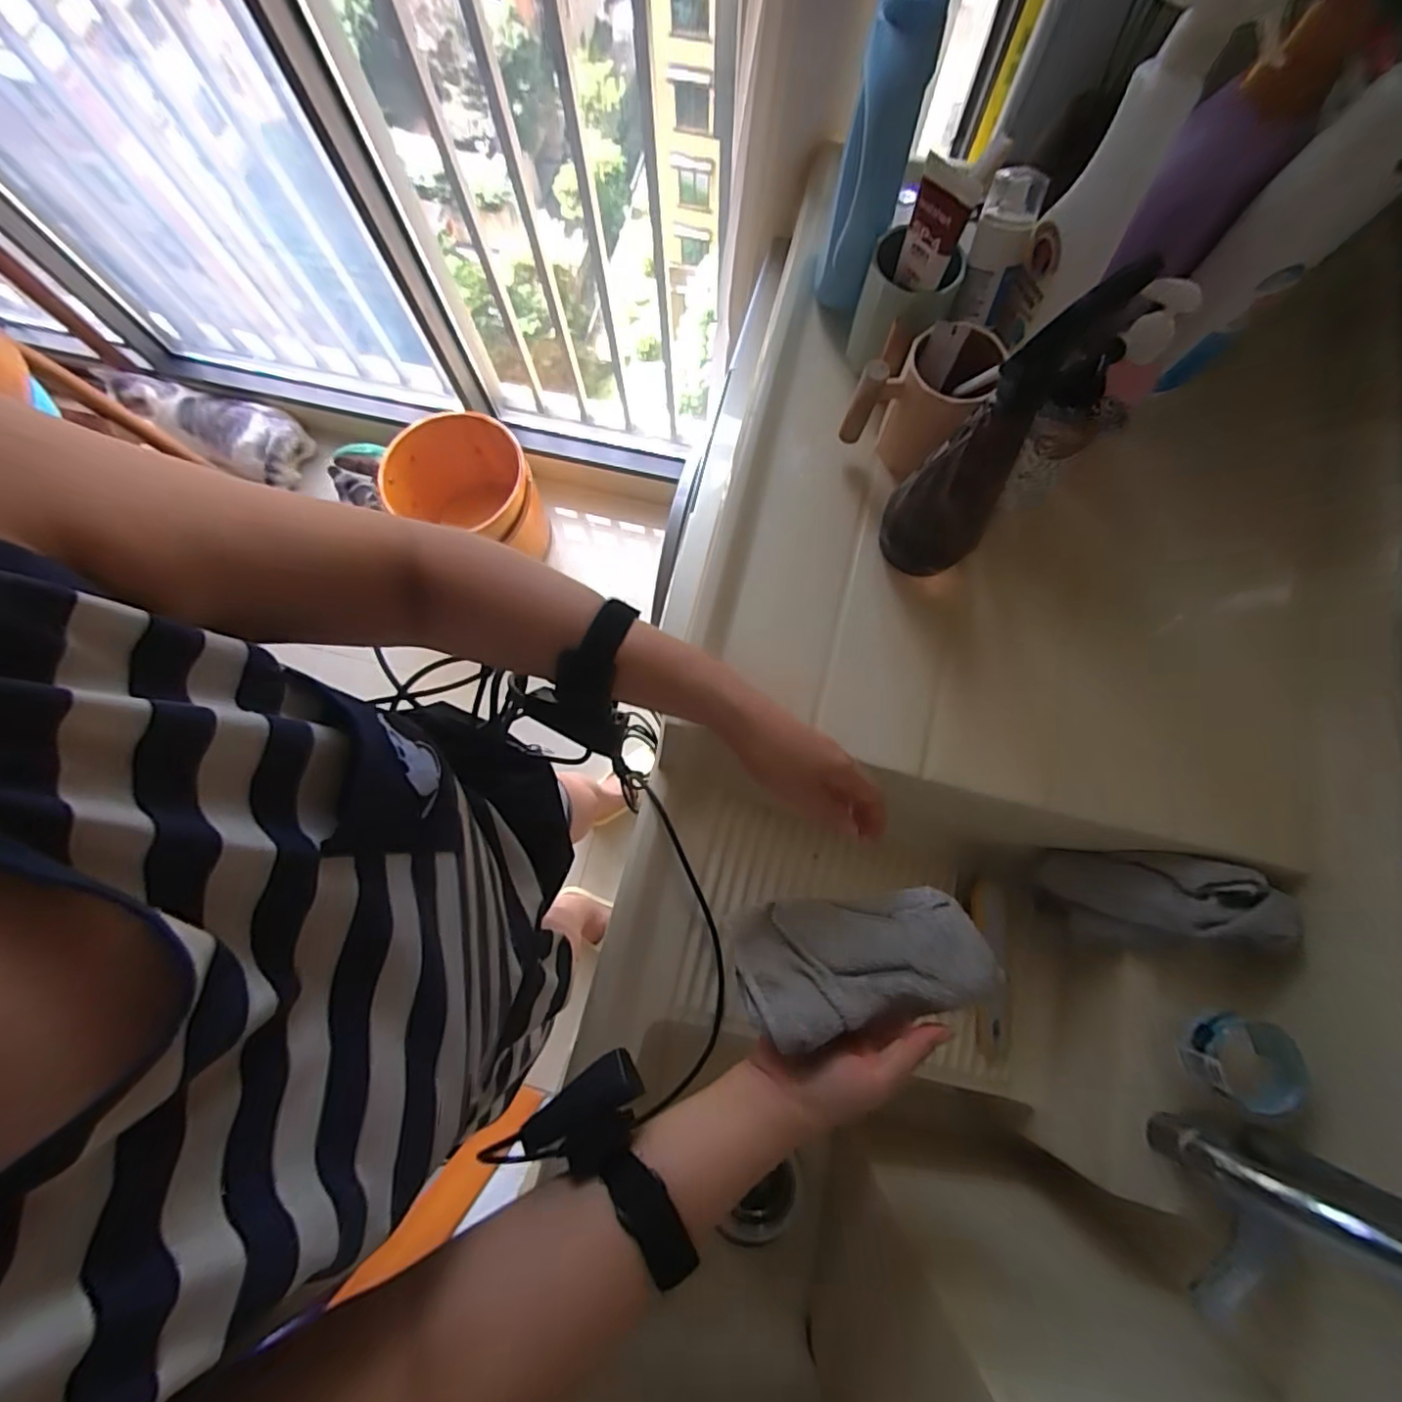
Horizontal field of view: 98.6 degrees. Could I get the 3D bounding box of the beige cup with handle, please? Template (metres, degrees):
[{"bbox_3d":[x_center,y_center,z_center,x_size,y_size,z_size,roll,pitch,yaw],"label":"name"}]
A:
[{"bbox_3d":[0.197,-0.269,0.541,0.099,0.105,0.095,0,76,1],"label":"beige cup with handle"}]

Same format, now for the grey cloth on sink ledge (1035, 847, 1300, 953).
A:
[{"bbox_3d":[0.397,0.176,0.524,0.178,0.045,0.084,0,74,28],"label":"grey cloth on sink ledge"}]

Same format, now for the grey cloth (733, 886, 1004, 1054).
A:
[{"bbox_3d":[0.106,0.173,0.407,0.159,0.026,0.090,-13,42,1],"label":"grey cloth"}]

